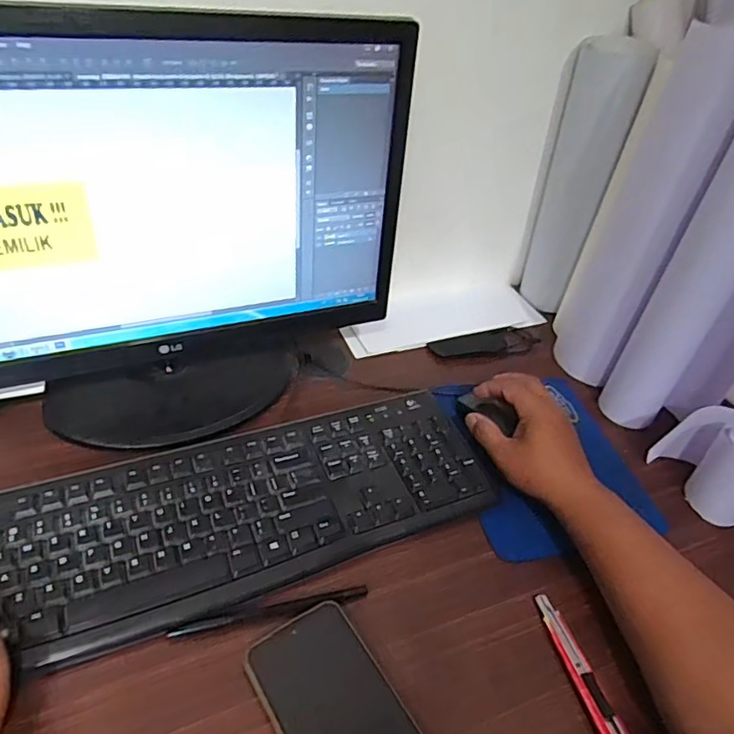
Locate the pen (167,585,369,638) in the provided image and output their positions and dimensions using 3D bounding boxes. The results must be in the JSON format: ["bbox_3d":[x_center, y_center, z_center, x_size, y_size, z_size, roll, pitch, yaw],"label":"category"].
[{"bbox_3d":[-0.070,0.182,0.422,0.145,0.007,0.010,-7,45,-14],"label":"pen"}]

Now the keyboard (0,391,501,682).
[{"bbox_3d":[-0.101,0.118,0.477,0.424,0.015,0.152,-12,46,-21],"label":"keyboard"}]

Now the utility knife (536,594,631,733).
[{"bbox_3d":[0.162,0.230,0.401,0.019,0.012,0.144,-6,45,-14],"label":"utility knife"}]

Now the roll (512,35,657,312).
[{"bbox_3d":[0.240,-0.218,0.684,0.081,0.310,0.062,15,44,9],"label":"roll"}]

